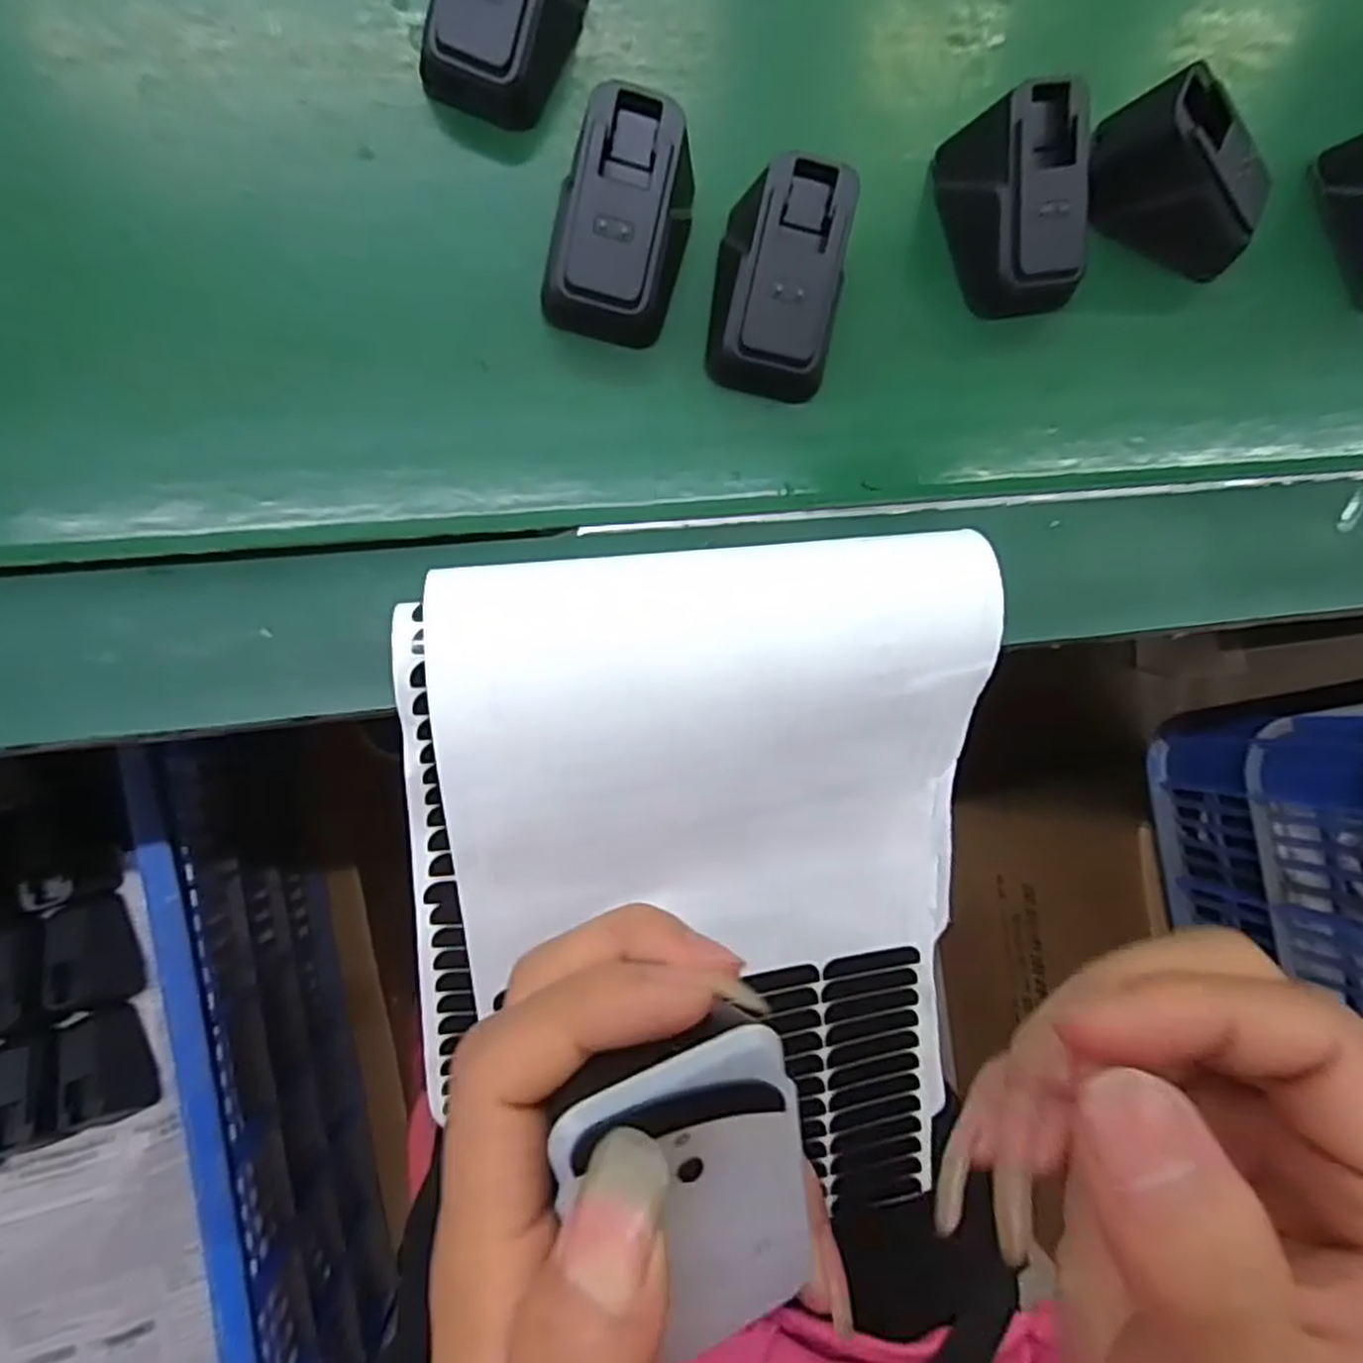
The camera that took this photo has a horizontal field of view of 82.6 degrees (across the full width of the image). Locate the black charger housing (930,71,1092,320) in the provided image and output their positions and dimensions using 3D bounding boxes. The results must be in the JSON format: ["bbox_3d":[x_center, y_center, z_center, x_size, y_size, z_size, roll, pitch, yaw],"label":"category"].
[{"bbox_3d":[0.122,-0.171,0.277,0.036,0.041,0.066,-15,88,-9],"label":"black charger housing"}]

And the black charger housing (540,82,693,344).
[{"bbox_3d":[-0.019,-0.150,0.255,0.040,0.040,0.071,15,83,-7],"label":"black charger housing"}]

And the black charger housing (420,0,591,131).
[{"bbox_3d":[-0.058,-0.228,0.258,0.040,0.041,0.064,18,83,-7],"label":"black charger housing"}]

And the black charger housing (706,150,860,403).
[{"bbox_3d":[0.034,-0.132,0.262,0.043,0.040,0.063,8,84,-8],"label":"black charger housing"}]

